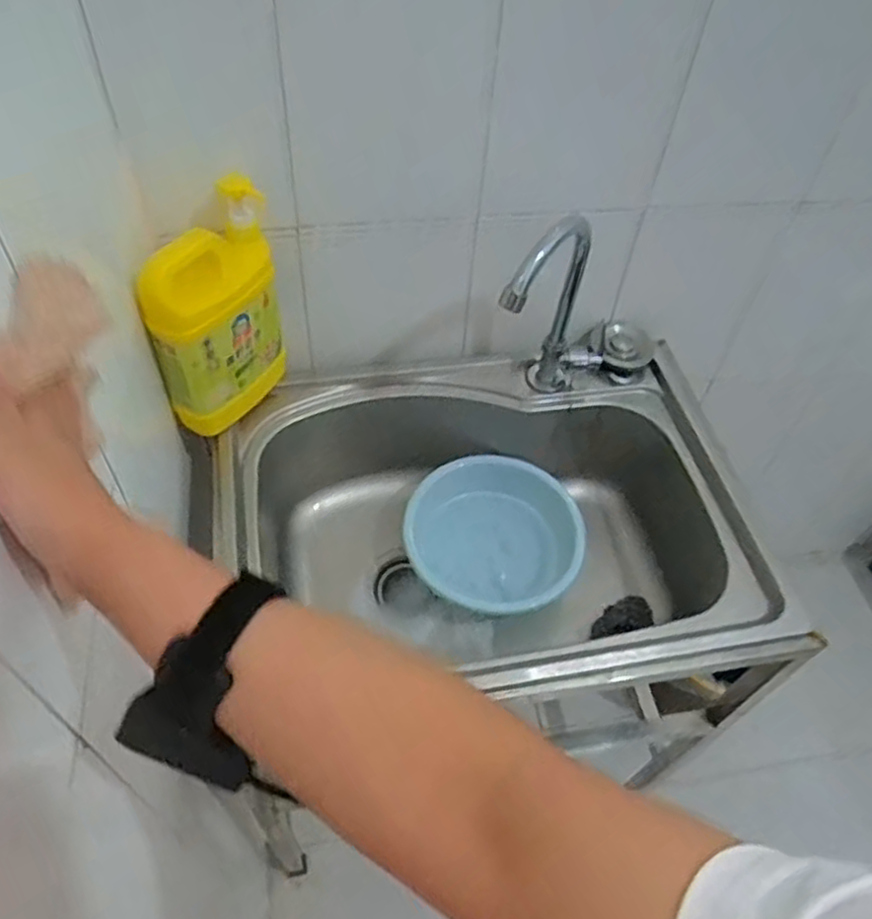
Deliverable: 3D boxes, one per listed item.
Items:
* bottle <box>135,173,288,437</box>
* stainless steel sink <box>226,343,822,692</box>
[{"bbox_3d":[-0.225,-0.151,0.758,0.059,0.232,0.154,23,54,16],"label":"bottle"},{"bbox_3d":[0.067,0.098,0.869,0.552,0.202,0.424,-7,51,-7],"label":"stainless steel sink"}]

